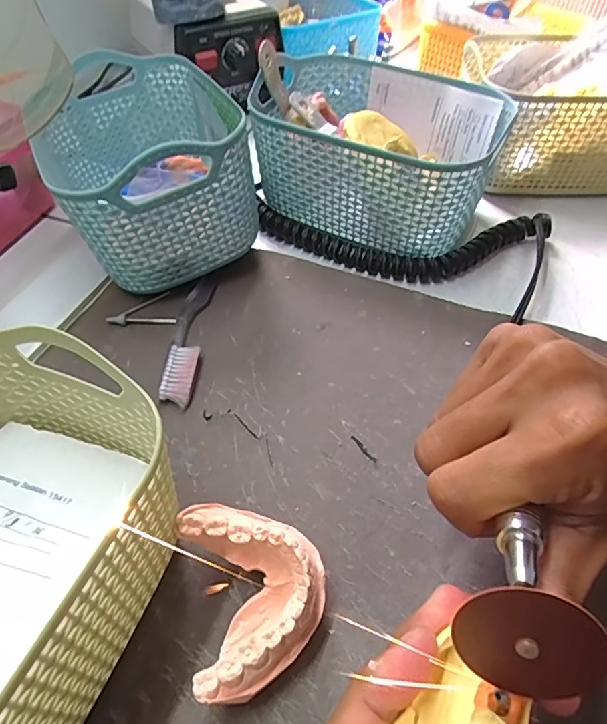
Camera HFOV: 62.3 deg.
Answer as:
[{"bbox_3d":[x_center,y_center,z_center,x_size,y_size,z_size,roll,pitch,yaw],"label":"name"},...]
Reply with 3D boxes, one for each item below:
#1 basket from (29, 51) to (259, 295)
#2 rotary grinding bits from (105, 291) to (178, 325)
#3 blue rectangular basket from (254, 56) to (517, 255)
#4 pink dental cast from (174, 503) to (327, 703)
[{"bbox_3d":[-0.107,-0.134,0.338,0.116,0.095,0.174,-15,54,-14],"label":"basket"},{"bbox_3d":[-0.102,-0.030,0.314,0.041,0.005,0.027,-14,54,-14],"label":"rotary grinding bits"},{"bbox_3d":[0.050,-0.148,0.364,0.162,0.081,0.116,26,55,16],"label":"blue rectangular basket"},{"bbox_3d":[-0.019,0.091,0.201,0.053,0.033,0.067,-9,53,-10],"label":"pink dental cast"}]

